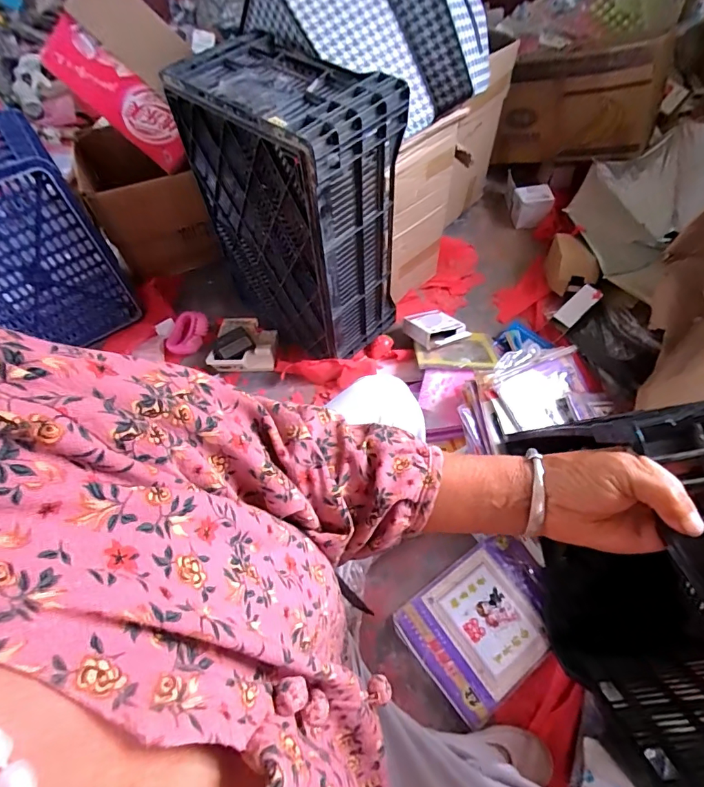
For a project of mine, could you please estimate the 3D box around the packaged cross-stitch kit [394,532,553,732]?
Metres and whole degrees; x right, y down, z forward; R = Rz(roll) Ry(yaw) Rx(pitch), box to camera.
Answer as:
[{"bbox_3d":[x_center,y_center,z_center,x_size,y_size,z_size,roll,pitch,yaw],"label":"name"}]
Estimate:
[{"bbox_3d":[0.242,0.404,0.779,0.276,0.014,0.199,-34,61,-16],"label":"packaged cross-stitch kit"}]

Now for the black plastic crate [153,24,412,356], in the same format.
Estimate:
[{"bbox_3d":[-0.099,-0.390,0.955,0.302,0.537,0.398,-40,63,-19],"label":"black plastic crate"}]

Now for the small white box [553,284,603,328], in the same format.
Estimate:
[{"bbox_3d":[0.595,-0.230,1.141,0.131,0.017,0.052,-41,62,-4],"label":"small white box"}]

